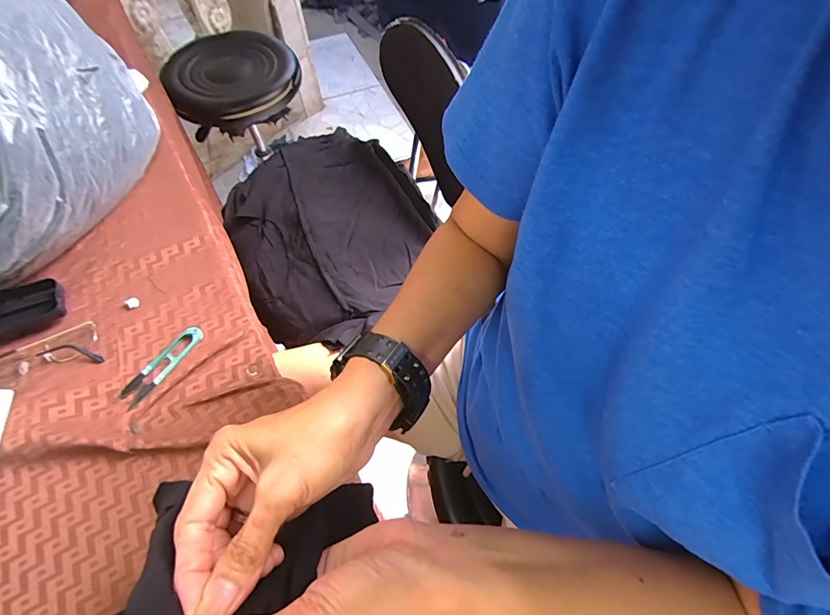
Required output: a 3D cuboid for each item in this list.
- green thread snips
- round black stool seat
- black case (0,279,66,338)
[{"bbox_3d":[-0.273,0.059,0.432,0.027,0.007,0.099,30,64,17],"label":"green thread snips"},{"bbox_3d":[-0.439,-0.549,0.983,0.298,0.094,0.314,0,62,0],"label":"round black stool seat"},{"bbox_3d":[-0.454,0.007,0.448,0.115,0.029,0.053,-21,62,-11],"label":"black case"}]

